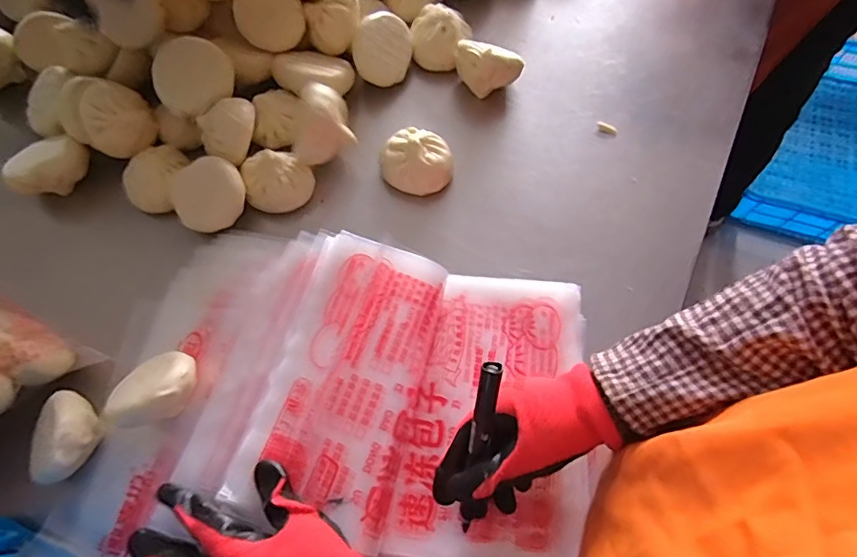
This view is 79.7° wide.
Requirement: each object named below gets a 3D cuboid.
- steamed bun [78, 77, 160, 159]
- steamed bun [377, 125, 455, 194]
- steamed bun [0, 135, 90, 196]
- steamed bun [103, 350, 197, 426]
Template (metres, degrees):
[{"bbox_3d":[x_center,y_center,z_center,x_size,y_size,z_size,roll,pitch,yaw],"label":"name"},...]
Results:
[{"bbox_3d":[-0.338,-0.173,0.553,0.075,0.052,0.060,-39,73,-14],"label":"steamed bun"},{"bbox_3d":[-0.011,-0.125,0.554,0.076,0.042,0.062,27,70,11],"label":"steamed bun"},{"bbox_3d":[-0.407,-0.121,0.549,0.061,0.035,0.071,28,85,-31],"label":"steamed bun"},{"bbox_3d":[-0.241,0.096,0.453,0.072,0.049,0.056,-20,69,-8],"label":"steamed bun"}]

